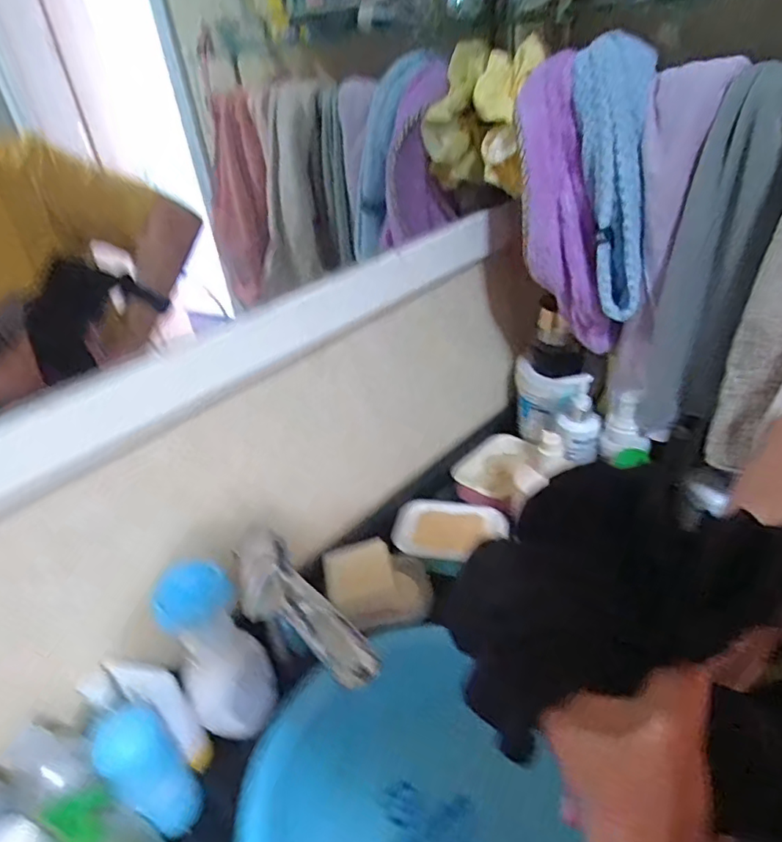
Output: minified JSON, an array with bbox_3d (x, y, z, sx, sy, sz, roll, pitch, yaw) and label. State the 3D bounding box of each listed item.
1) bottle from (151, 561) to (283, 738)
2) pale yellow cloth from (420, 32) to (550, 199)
[{"bbox_3d":[-0.162,0.214,0.542,0.076,0.166,0.076,-5,34,3],"label":"bottle"},{"bbox_3d":[0.097,-0.325,0.616,0.131,0.133,0.055,23,44,37],"label":"pale yellow cloth"}]

